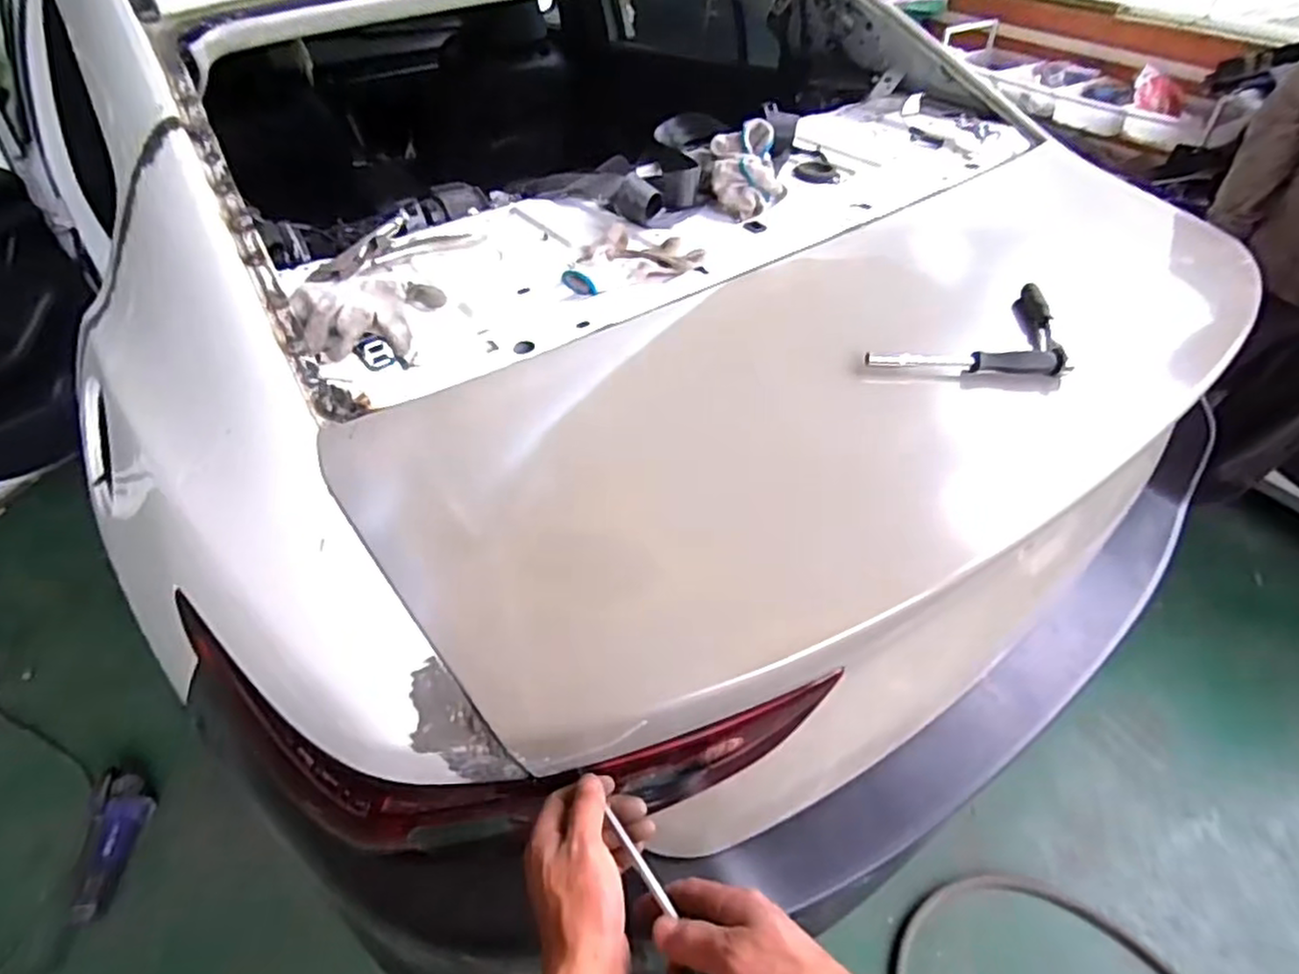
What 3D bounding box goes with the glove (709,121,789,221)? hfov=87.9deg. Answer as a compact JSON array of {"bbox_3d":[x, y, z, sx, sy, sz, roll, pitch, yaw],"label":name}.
[{"bbox_3d":[0.141,-0.466,0.984,0.113,0.049,0.193,2,58,4],"label":"glove"}]

